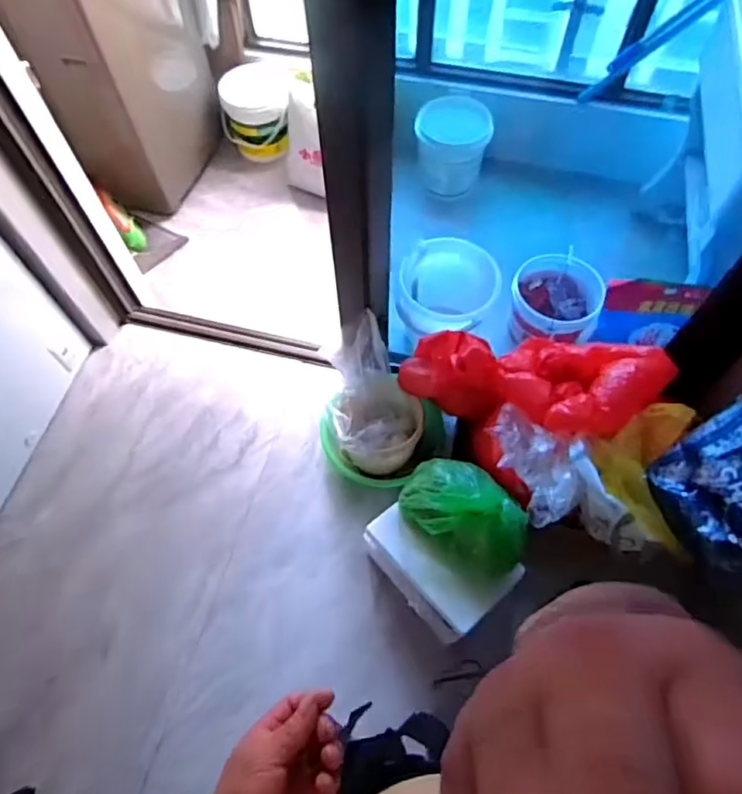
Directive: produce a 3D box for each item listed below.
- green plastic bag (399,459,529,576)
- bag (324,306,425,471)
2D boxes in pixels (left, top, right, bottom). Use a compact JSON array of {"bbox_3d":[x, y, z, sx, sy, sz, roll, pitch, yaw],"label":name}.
[{"bbox_3d":[0.215,0.258,1.262,0.293,0.195,0.194,28,66,15],"label":"green plastic bag"},{"bbox_3d":[0.001,0.007,1.529,0.237,0.310,0.323,-18,63,-8],"label":"bag"}]

